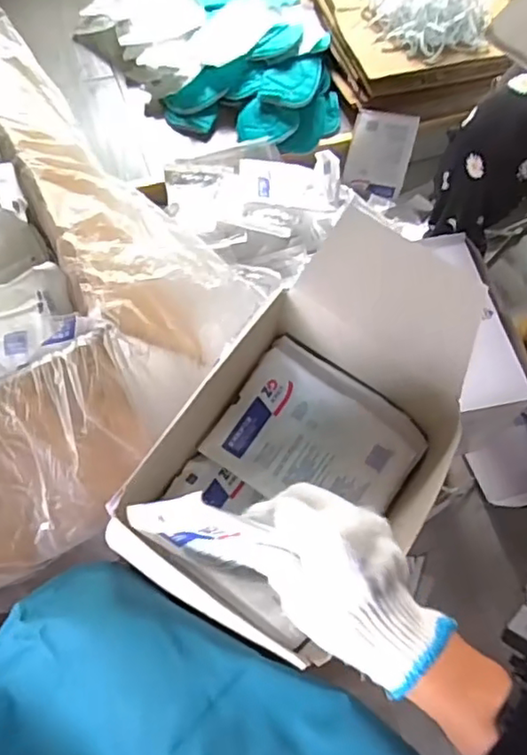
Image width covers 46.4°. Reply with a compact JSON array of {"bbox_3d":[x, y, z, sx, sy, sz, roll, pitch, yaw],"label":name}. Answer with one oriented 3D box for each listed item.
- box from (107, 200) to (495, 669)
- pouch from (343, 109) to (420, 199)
[{"bbox_3d":[0.046,0.056,0.586,0.236,0.185,0.360,37,69,13],"label":"box"},{"bbox_3d":[0.241,-0.458,1.266,0.130,0.161,0.012,2,34,-14],"label":"pouch"}]

